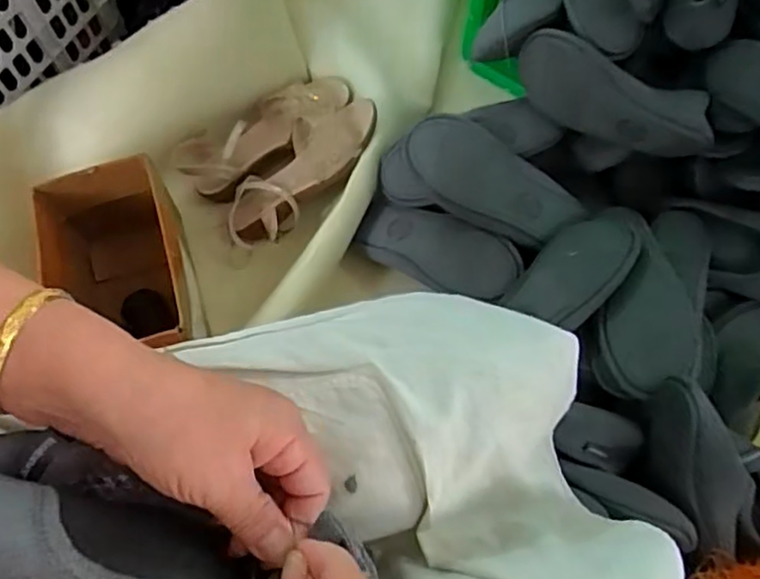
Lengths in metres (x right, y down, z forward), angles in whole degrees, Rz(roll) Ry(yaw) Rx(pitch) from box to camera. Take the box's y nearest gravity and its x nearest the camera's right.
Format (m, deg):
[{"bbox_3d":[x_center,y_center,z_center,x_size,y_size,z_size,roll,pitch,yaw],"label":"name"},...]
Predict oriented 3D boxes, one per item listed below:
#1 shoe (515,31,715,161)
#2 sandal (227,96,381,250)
[{"bbox_3d":[0.267,-0.219,0.750,0.230,0.085,0.059,20,70,7],"label":"shoe"},{"bbox_3d":[-0.105,-0.155,0.858,0.249,0.052,0.089,-44,74,7],"label":"sandal"}]

